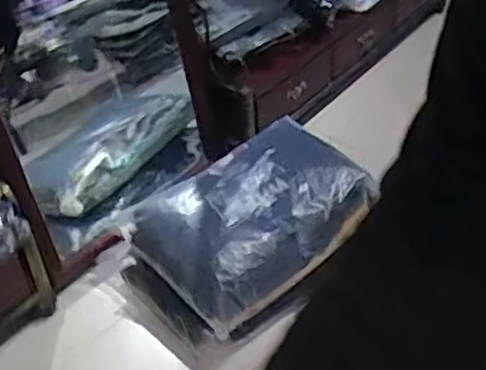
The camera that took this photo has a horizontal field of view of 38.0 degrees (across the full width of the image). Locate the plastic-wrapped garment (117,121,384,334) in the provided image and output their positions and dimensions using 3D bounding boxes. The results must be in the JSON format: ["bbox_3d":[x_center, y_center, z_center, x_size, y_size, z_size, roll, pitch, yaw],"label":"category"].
[{"bbox_3d":[0.032,0.058,1.545,0.501,0.091,0.340,-33,59,-22],"label":"plastic-wrapped garment"}]

